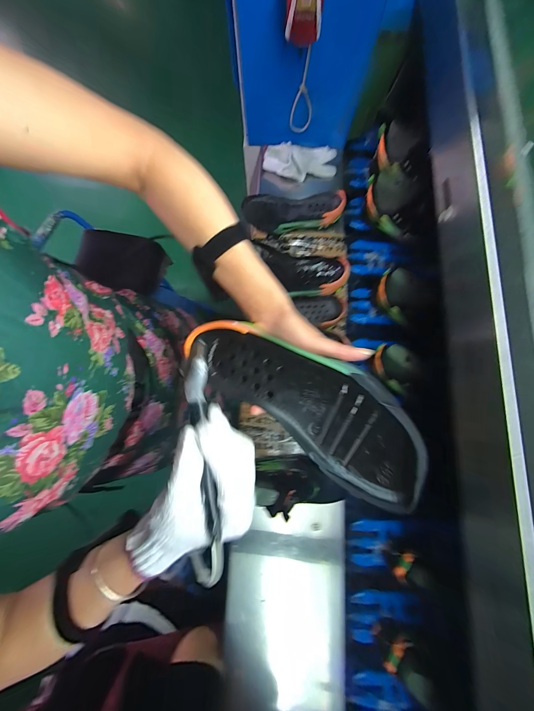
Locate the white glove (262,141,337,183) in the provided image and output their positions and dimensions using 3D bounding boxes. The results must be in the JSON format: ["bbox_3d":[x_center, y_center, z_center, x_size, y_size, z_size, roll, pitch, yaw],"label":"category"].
[{"bbox_3d":[0.093,-0.541,0.737,0.198,0.036,0.103,11,77,2],"label":"white glove"}]

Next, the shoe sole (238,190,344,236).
[{"bbox_3d":[0.065,-0.371,0.698,0.257,0.046,0.109,3,77,0],"label":"shoe sole"}]

